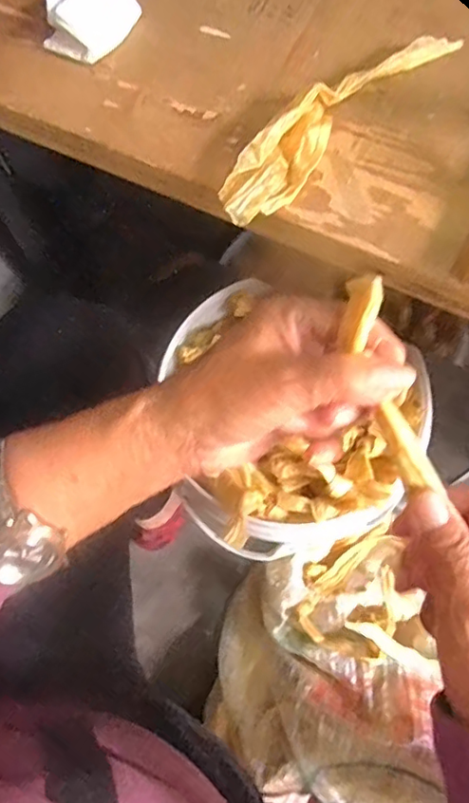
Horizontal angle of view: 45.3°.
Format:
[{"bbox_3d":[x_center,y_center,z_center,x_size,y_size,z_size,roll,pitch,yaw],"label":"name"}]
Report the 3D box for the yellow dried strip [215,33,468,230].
[{"bbox_3d":[0.070,-0.196,0.377,0.038,0.027,0.211,41,77,14],"label":"yellow dried strip"}]

